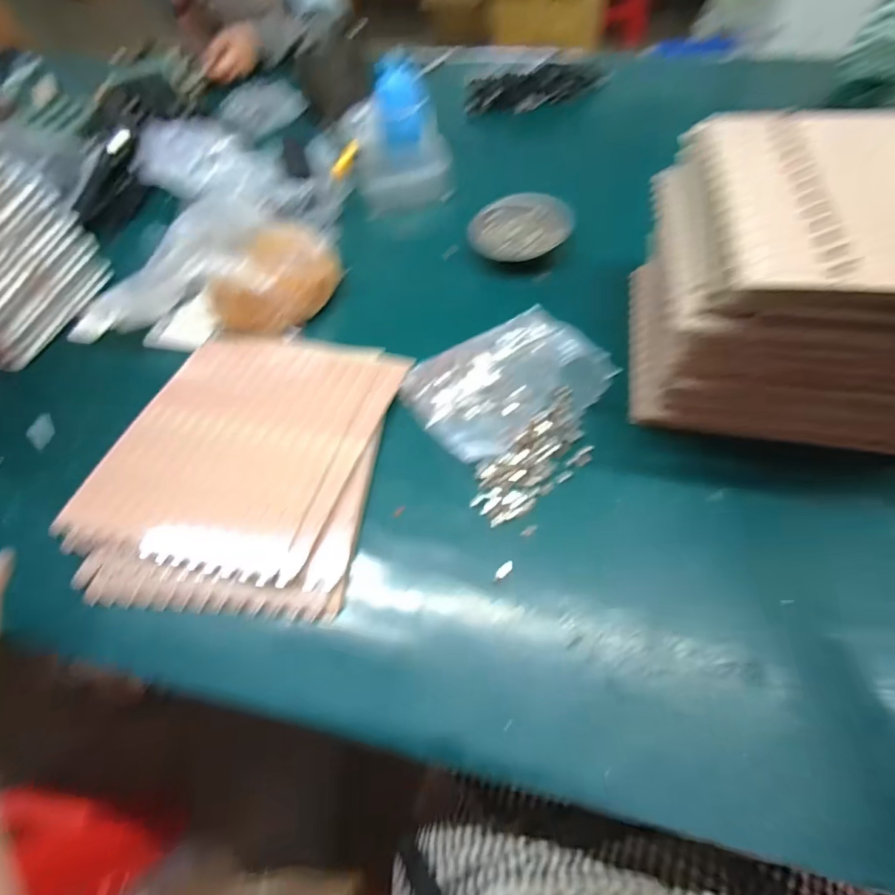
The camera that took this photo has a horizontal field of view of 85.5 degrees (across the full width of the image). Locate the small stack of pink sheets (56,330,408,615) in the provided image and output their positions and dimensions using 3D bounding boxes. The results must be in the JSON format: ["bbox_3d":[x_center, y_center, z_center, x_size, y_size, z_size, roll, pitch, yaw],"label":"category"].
[{"bbox_3d":[-0.210,-0.002,0.519,0.280,0.023,0.335,7,59,9],"label":"small stack of pink sheets"}]

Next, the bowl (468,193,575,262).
[{"bbox_3d":[0.103,-0.309,0.684,0.135,0.040,0.120,7,59,9],"label":"bowl"}]

